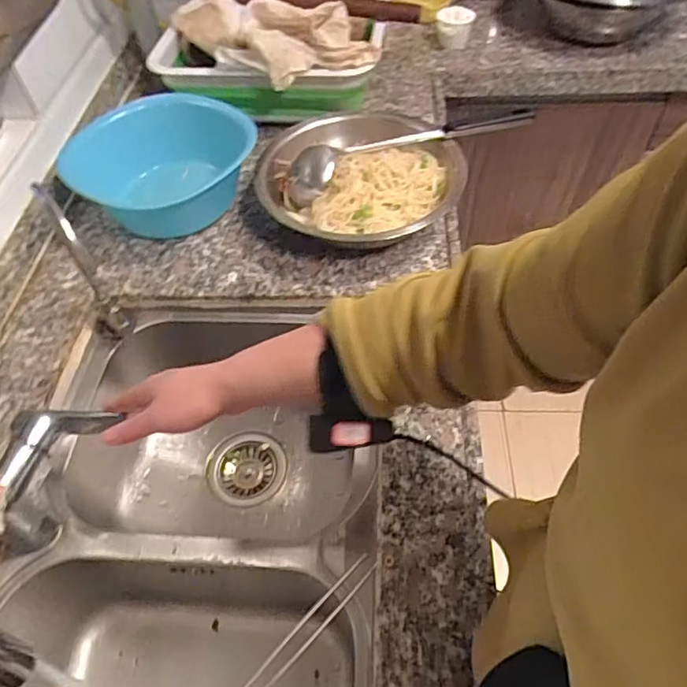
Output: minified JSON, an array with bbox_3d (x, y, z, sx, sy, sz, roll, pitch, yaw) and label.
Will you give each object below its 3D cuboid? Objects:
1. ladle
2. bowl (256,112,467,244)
[{"bbox_3d":[0.100,-0.286,0.769,0.349,0.033,0.060,-21,55,-12],"label":"ladle"},{"bbox_3d":[0.026,-0.233,0.773,0.263,0.079,0.285,-1,53,1],"label":"bowl"}]

